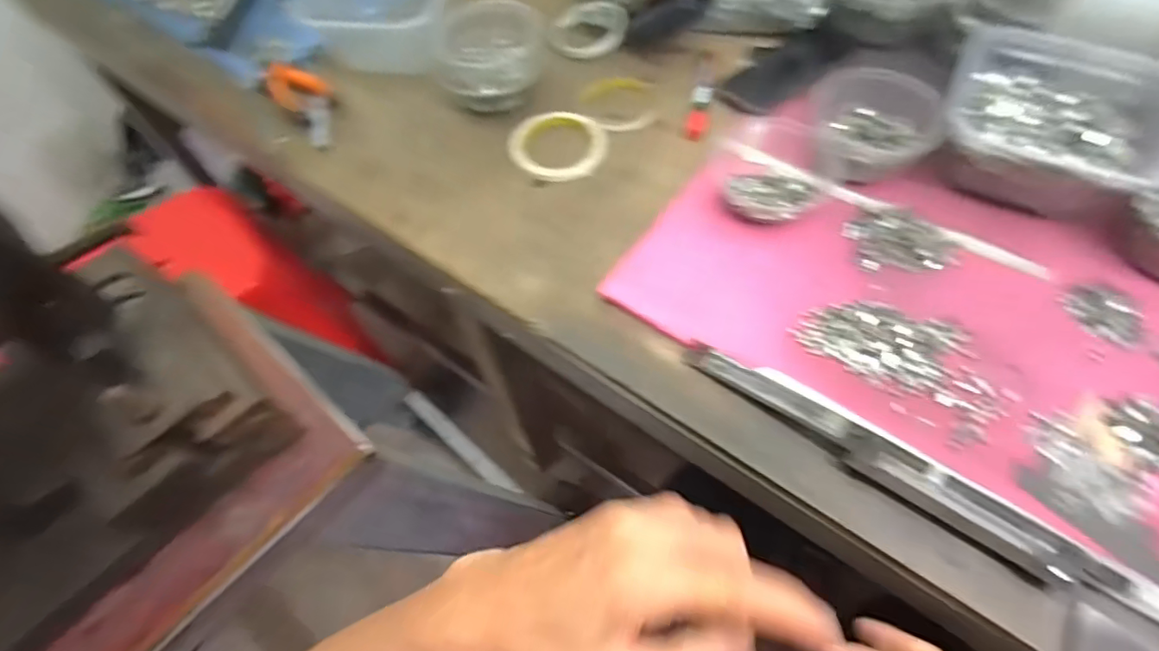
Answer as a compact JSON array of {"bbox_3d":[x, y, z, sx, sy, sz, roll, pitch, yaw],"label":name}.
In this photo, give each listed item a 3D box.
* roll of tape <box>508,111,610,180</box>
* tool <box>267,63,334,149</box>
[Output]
[{"bbox_3d":[-0.023,-0.195,0.584,0.105,0.015,0.086,-4,61,2],"label":"roll of tape"},{"bbox_3d":[-0.309,-0.255,0.621,0.060,0.022,0.123,-32,77,-13],"label":"tool"}]

